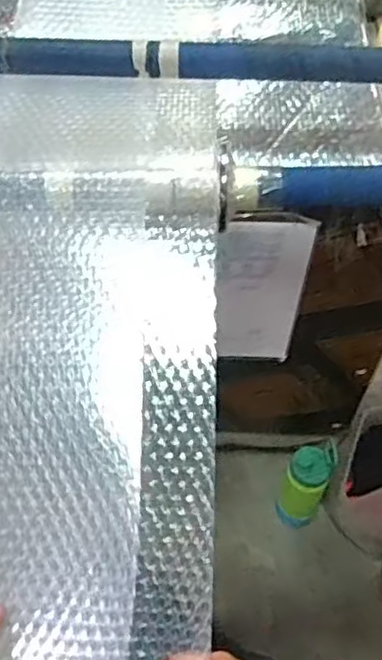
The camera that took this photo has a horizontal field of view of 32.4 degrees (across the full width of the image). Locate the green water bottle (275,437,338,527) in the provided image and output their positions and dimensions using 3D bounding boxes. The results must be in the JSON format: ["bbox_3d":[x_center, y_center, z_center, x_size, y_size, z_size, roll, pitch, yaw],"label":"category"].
[{"bbox_3d":[0.209,0.285,1.213,0.078,0.226,0.093,21,57,13],"label":"green water bottle"}]

